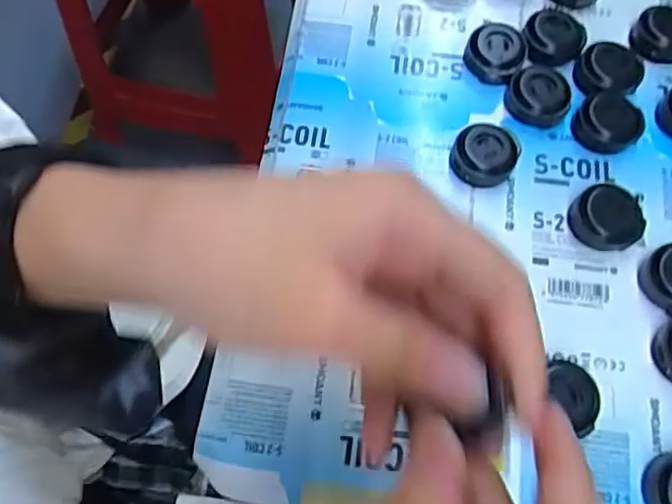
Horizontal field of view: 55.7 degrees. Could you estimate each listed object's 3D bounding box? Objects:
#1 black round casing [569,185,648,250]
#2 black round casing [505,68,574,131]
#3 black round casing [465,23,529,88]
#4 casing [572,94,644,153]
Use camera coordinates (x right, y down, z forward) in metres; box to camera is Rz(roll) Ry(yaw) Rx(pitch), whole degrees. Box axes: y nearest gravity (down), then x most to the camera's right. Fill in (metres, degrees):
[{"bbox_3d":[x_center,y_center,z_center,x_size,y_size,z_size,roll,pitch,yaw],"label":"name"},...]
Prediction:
[{"bbox_3d":[0.123,-0.016,0.287,0.029,0.012,0.031,0,67,0],"label":"black round casing"},{"bbox_3d":[0.098,-0.075,0.309,0.030,0.010,0.028,0,67,0],"label":"black round casing"},{"bbox_3d":[0.080,-0.100,0.320,0.028,0.018,0.029,0,67,0],"label":"black round casing"},{"bbox_3d":[0.131,-0.062,0.306,0.029,0.011,0.029,0,67,0],"label":"casing"}]

